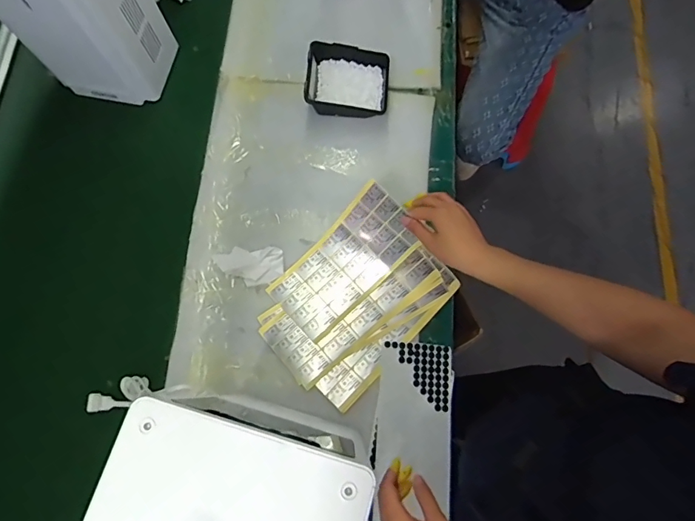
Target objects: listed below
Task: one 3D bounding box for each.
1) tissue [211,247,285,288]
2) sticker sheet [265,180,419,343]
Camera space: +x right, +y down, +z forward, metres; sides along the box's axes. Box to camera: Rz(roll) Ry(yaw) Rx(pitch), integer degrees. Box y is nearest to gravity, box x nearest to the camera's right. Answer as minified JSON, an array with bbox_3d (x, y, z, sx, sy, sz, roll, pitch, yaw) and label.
[{"bbox_3d":[-0.157,0.009,0.730,0.108,0.010,0.059,0,75,0],"label":"tissue"},{"bbox_3d":[-0.005,0.002,0.698,0.112,0.064,0.239,45,103,11],"label":"sticker sheet"}]

